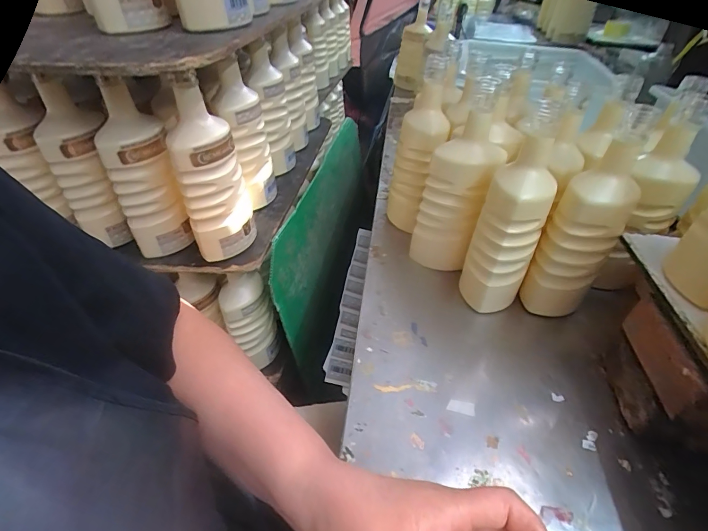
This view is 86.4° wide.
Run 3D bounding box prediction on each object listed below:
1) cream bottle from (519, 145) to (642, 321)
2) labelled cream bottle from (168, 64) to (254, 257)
[{"bbox_3d":[0.261,-0.017,0.450,0.073,0.199,0.062,25,45,25],"label":"cream bottle"},{"bbox_3d":[-0.181,-0.111,0.484,0.064,0.219,0.070,3,41,4],"label":"labelled cream bottle"}]

